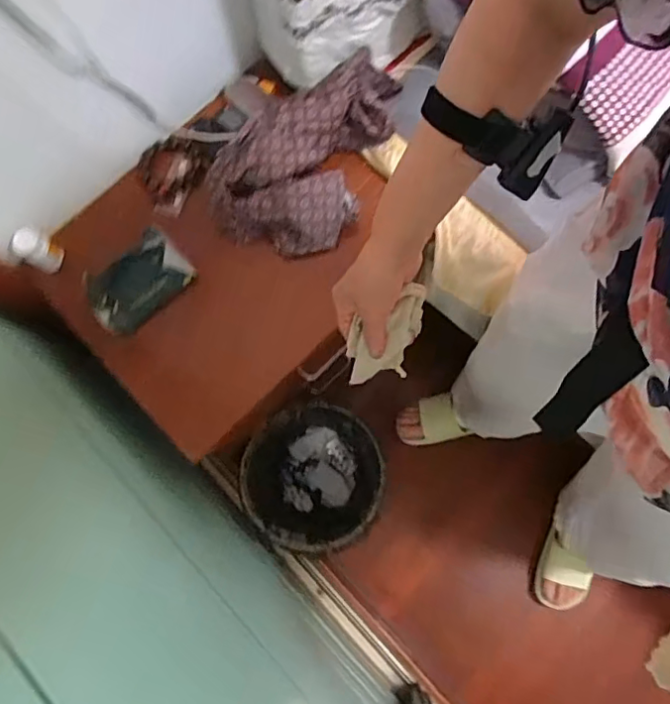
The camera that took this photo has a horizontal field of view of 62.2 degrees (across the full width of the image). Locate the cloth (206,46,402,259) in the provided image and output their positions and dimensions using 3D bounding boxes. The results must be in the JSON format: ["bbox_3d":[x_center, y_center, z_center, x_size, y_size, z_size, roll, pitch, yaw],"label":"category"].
[{"bbox_3d":[-0.046,-0.304,0.829,0.203,0.092,0.302,22,78,5],"label":"cloth"}]

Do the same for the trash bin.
[{"bbox_3d":[-0.039,0.240,1.076,0.240,0.271,0.239,0,77,1],"label":"trash bin"}]

